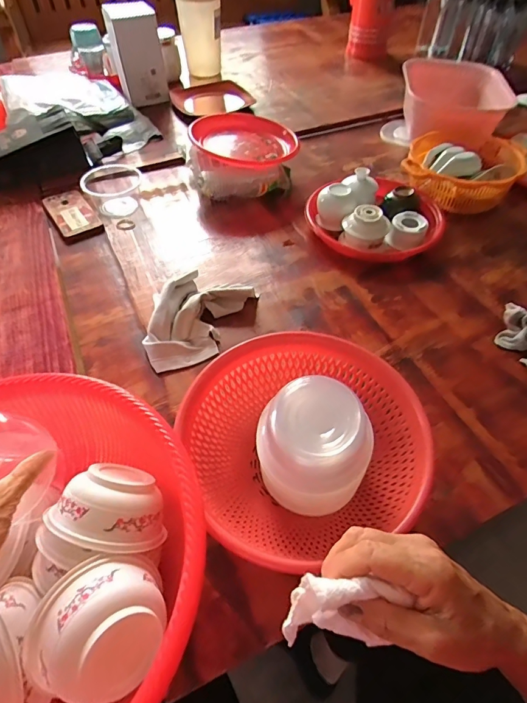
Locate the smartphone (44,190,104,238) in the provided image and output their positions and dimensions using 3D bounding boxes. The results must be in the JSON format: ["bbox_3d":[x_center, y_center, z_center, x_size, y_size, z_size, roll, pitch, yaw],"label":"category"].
[{"bbox_3d":[-0.382,-0.277,0.813,0.075,0.012,0.146,-29,57,-19],"label":"smartphone"}]

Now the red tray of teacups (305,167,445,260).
[{"bbox_3d":[0.212,-0.258,0.768,0.244,0.068,0.208,-9,53,-5],"label":"red tray of teacups"}]

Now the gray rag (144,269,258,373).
[{"bbox_3d":[-0.105,-0.050,0.614,0.123,0.044,0.183,17,55,14],"label":"gray rag"}]

